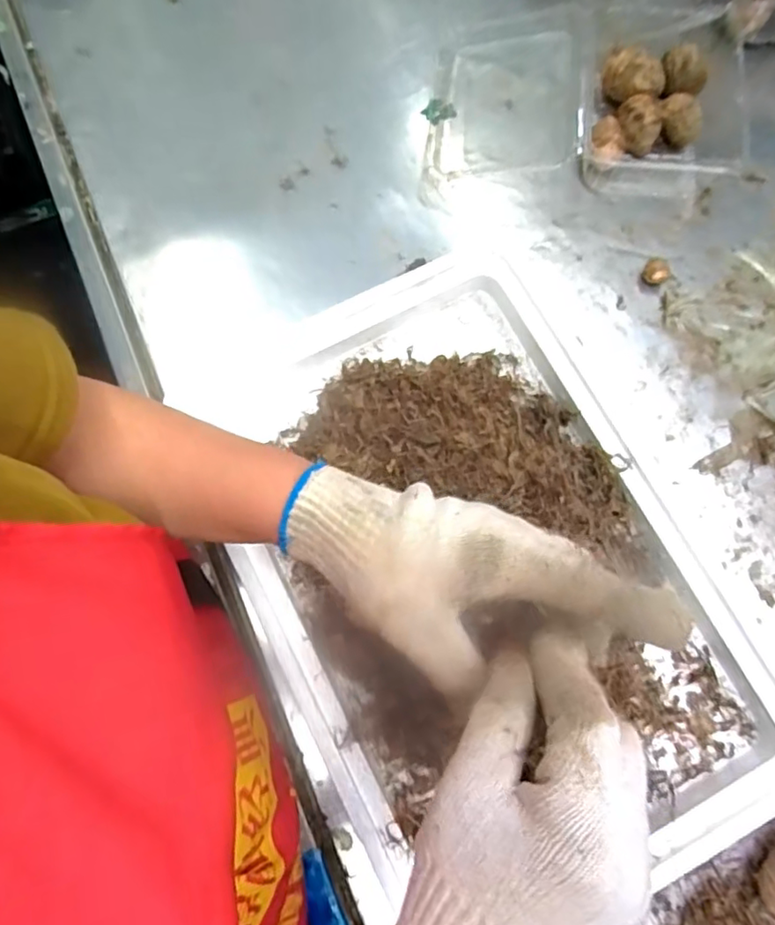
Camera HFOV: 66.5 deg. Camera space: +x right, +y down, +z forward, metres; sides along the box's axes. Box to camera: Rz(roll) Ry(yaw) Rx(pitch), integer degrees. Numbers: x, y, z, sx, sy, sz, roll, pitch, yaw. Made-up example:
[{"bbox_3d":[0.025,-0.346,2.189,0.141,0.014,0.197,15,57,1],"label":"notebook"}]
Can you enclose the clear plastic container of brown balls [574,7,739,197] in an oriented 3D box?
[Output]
[{"bbox_3d":[0.245,-0.333,0.531,0.141,0.051,0.184,10,77,4],"label":"clear plastic container of brown balls"}]

